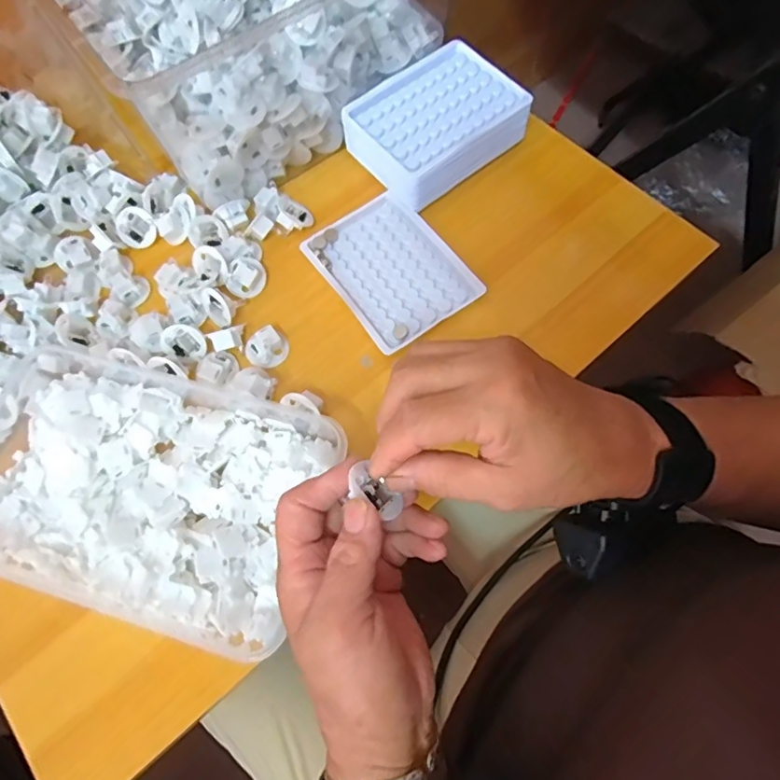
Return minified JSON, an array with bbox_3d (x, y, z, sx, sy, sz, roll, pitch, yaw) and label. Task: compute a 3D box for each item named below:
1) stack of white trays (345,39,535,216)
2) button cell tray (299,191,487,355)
[{"bbox_3d":[0.039,-0.229,0.448,0.128,0.031,0.108,-39,72,-12],"label":"stack of white trays"},{"bbox_3d":[-0.001,-0.100,0.427,0.096,0.009,0.131,-34,71,-11],"label":"button cell tray"}]

